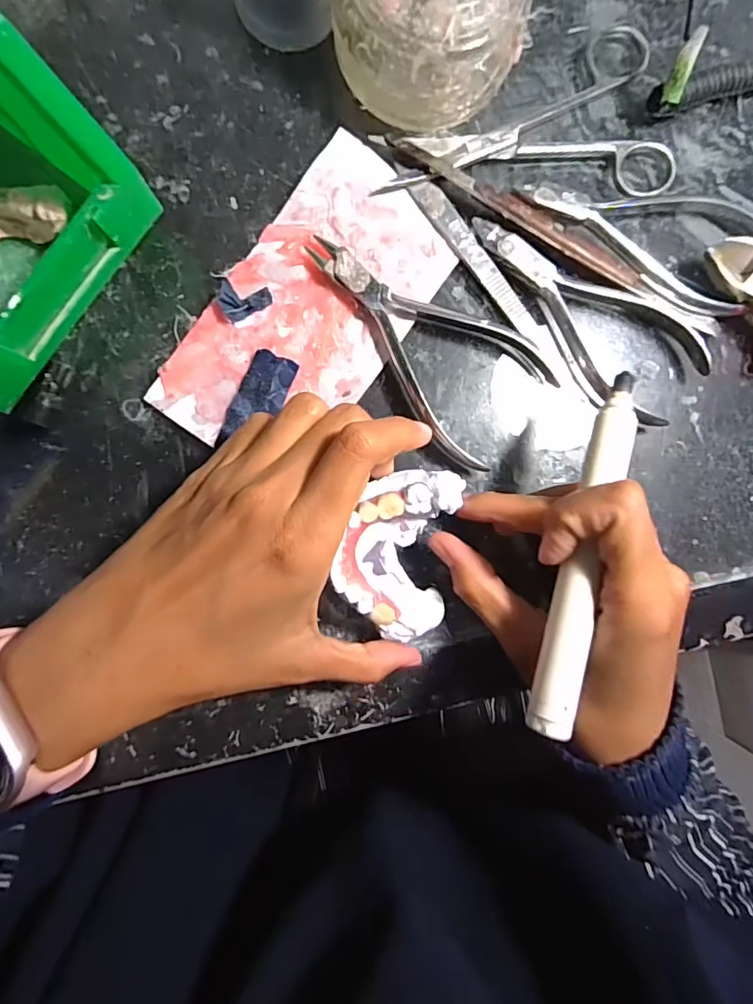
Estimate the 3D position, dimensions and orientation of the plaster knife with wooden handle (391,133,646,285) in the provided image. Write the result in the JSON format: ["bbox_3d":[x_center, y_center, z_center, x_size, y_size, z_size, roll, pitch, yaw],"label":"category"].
[{"bbox_3d":[0.064,-0.128,0.224,0.125,0.007,0.013,26,90,-5],"label":"plaster knife with wooden handle"}]

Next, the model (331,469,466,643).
[{"bbox_3d":[0.008,0.022,0.211,0.047,0.020,0.071,4,92,-5],"label":"model"}]

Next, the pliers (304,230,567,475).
[{"bbox_3d":[0.019,-0.070,0.223,0.115,0.011,0.062,38,88,-5],"label":"pliers"}]

